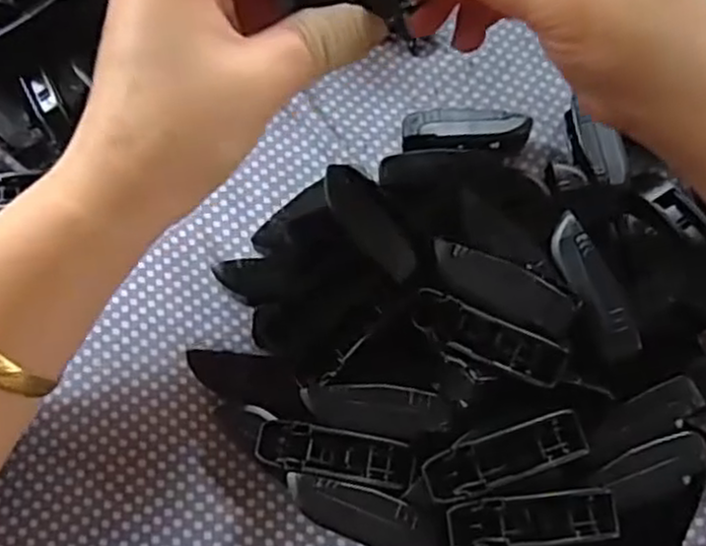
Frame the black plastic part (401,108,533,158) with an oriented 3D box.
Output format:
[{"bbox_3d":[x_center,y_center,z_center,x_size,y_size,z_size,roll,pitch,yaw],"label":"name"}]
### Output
[{"bbox_3d":[0.049,-0.061,0.318,0.055,0.019,0.016,-3,73,-1],"label":"black plastic part"}]

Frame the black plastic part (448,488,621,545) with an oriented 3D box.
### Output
[{"bbox_3d":[0.059,0.081,0.240,0.054,0.009,0.016,-5,73,-2],"label":"black plastic part"}]

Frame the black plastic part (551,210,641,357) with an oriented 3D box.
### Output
[{"bbox_3d":[0.084,0.004,0.256,0.012,0.009,0.052,-23,75,-7],"label":"black plastic part"}]

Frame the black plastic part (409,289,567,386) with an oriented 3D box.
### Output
[{"bbox_3d":[0.045,0.022,0.253,0.055,0.012,0.013,24,74,23],"label":"black plastic part"}]

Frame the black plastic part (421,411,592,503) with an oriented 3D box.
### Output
[{"bbox_3d":[0.051,0.061,0.245,0.056,0.009,0.016,-17,74,-5],"label":"black plastic part"}]

